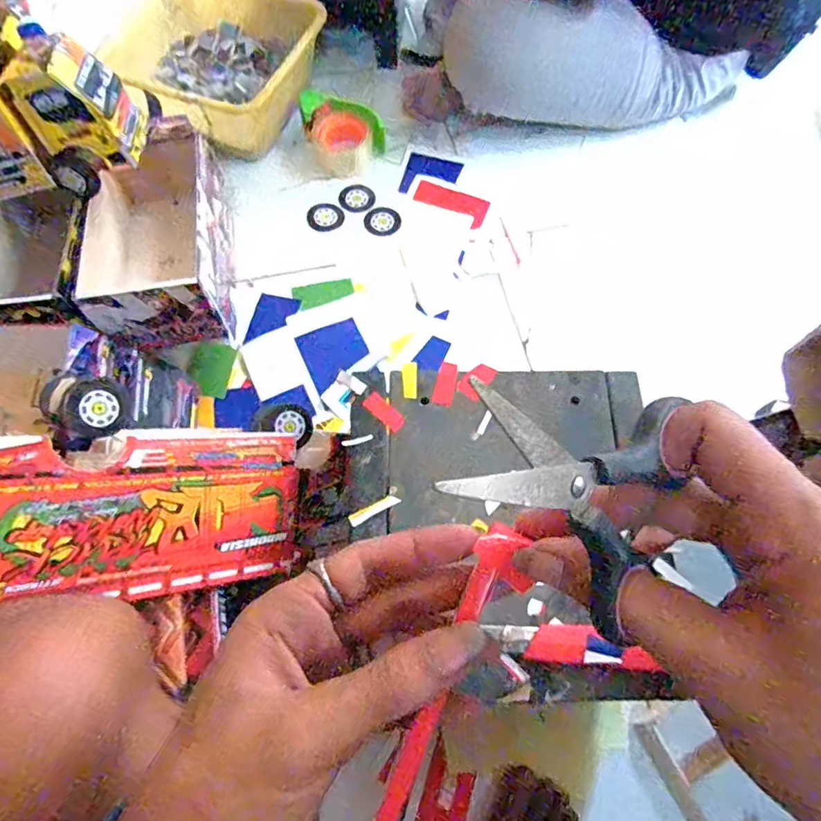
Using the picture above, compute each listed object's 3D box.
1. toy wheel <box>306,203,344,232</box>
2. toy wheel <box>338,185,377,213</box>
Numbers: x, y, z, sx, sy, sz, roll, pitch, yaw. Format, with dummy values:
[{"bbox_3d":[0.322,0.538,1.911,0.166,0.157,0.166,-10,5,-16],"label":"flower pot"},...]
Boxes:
[{"bbox_3d":[-0.133,-0.302,0.833,0.054,0.007,0.054,0,69,-1],"label":"toy wheel"},{"bbox_3d":[-0.085,-0.337,0.853,0.055,0.006,0.054,0,69,-1],"label":"toy wheel"}]

